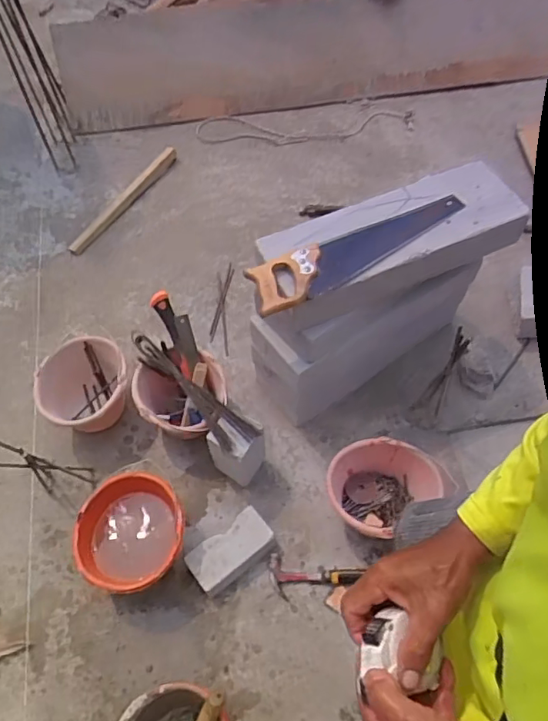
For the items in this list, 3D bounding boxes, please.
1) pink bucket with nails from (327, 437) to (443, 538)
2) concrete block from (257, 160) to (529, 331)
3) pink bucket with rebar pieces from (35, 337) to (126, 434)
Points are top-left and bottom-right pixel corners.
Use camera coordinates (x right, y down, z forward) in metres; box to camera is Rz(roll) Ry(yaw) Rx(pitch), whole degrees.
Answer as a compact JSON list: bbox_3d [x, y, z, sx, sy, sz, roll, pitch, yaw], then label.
[{"bbox_3d":[0.243,0.312,1.323,0.230,0.178,0.207,-31,63,-16],"label":"pink bucket with nails"},{"bbox_3d":[0.259,-0.260,1.225,0.574,0.123,0.184,-23,61,-12],"label":"concrete block"},{"bbox_3d":[-0.505,0.083,1.474,0.224,0.180,0.230,0,59,1],"label":"pink bucket with rebar pieces"}]

